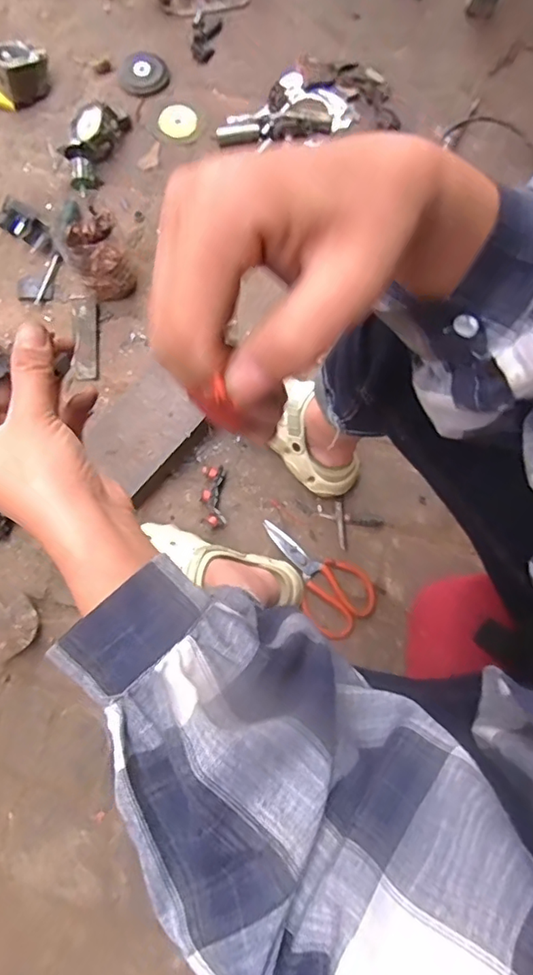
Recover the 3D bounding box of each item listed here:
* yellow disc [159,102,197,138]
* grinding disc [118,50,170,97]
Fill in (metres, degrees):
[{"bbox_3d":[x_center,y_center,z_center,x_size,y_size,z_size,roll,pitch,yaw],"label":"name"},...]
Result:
[{"bbox_3d":[-0.155,-0.637,0.945,0.059,0.008,0.064,1,95,12],"label":"yellow disc"},{"bbox_3d":[-0.215,-0.724,0.949,0.083,0.014,0.083,0,94,-1],"label":"grinding disc"}]

